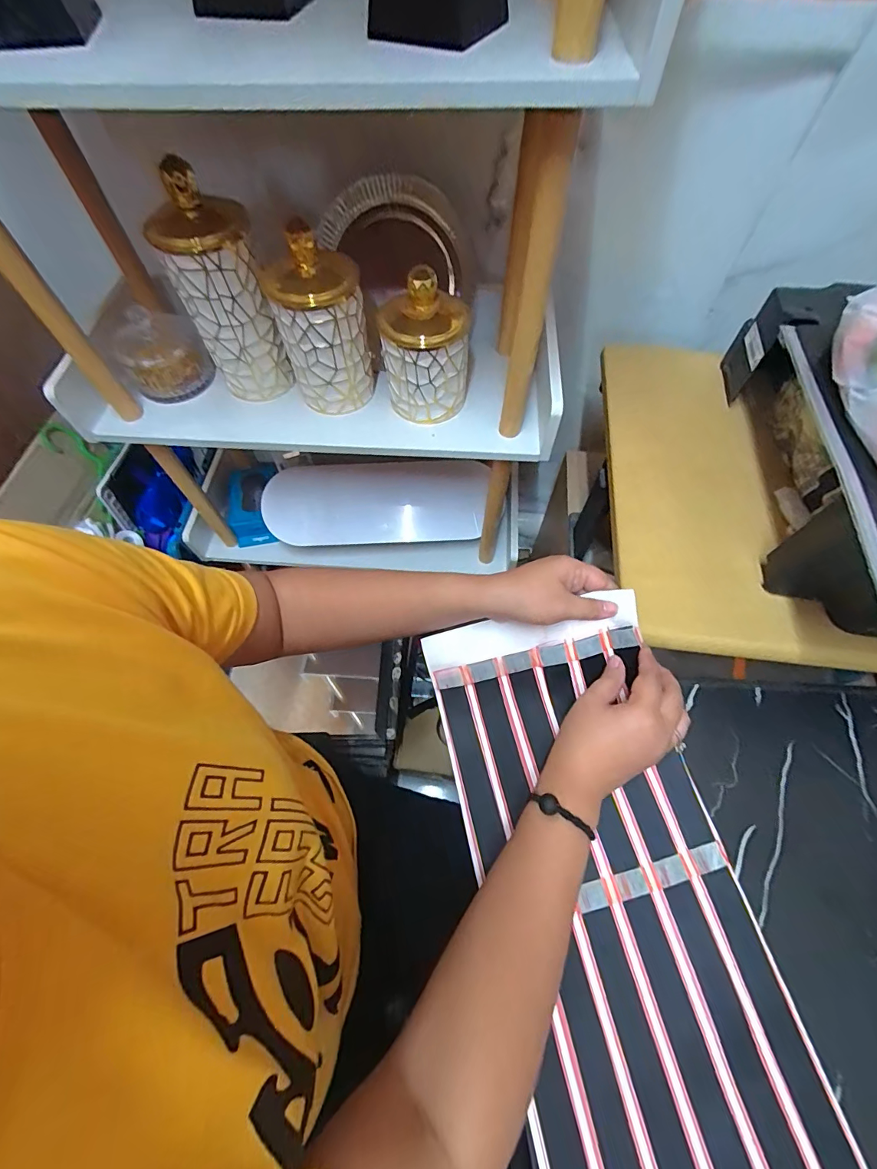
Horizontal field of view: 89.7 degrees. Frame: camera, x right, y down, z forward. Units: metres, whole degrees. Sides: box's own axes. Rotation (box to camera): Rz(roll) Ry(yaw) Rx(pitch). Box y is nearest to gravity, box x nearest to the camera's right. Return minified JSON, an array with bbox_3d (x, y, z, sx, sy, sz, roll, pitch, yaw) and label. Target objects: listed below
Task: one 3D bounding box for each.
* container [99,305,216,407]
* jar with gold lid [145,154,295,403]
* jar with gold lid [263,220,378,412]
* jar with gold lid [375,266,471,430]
[{"bbox_3d":[-0.378,-0.310,0.592,0.121,0.086,0.102,-21,63,-10],"label":"container"},{"bbox_3d":[-0.248,-0.336,0.523,0.098,0.209,0.092,-16,62,-7],"label":"jar with gold lid"},{"bbox_3d":[-0.136,-0.297,0.527,0.098,0.174,0.086,-22,63,-10],"label":"jar with gold lid"},{"bbox_3d":[-0.016,-0.277,0.521,0.098,0.151,0.082,-4,61,-1],"label":"jar with gold lid"}]

